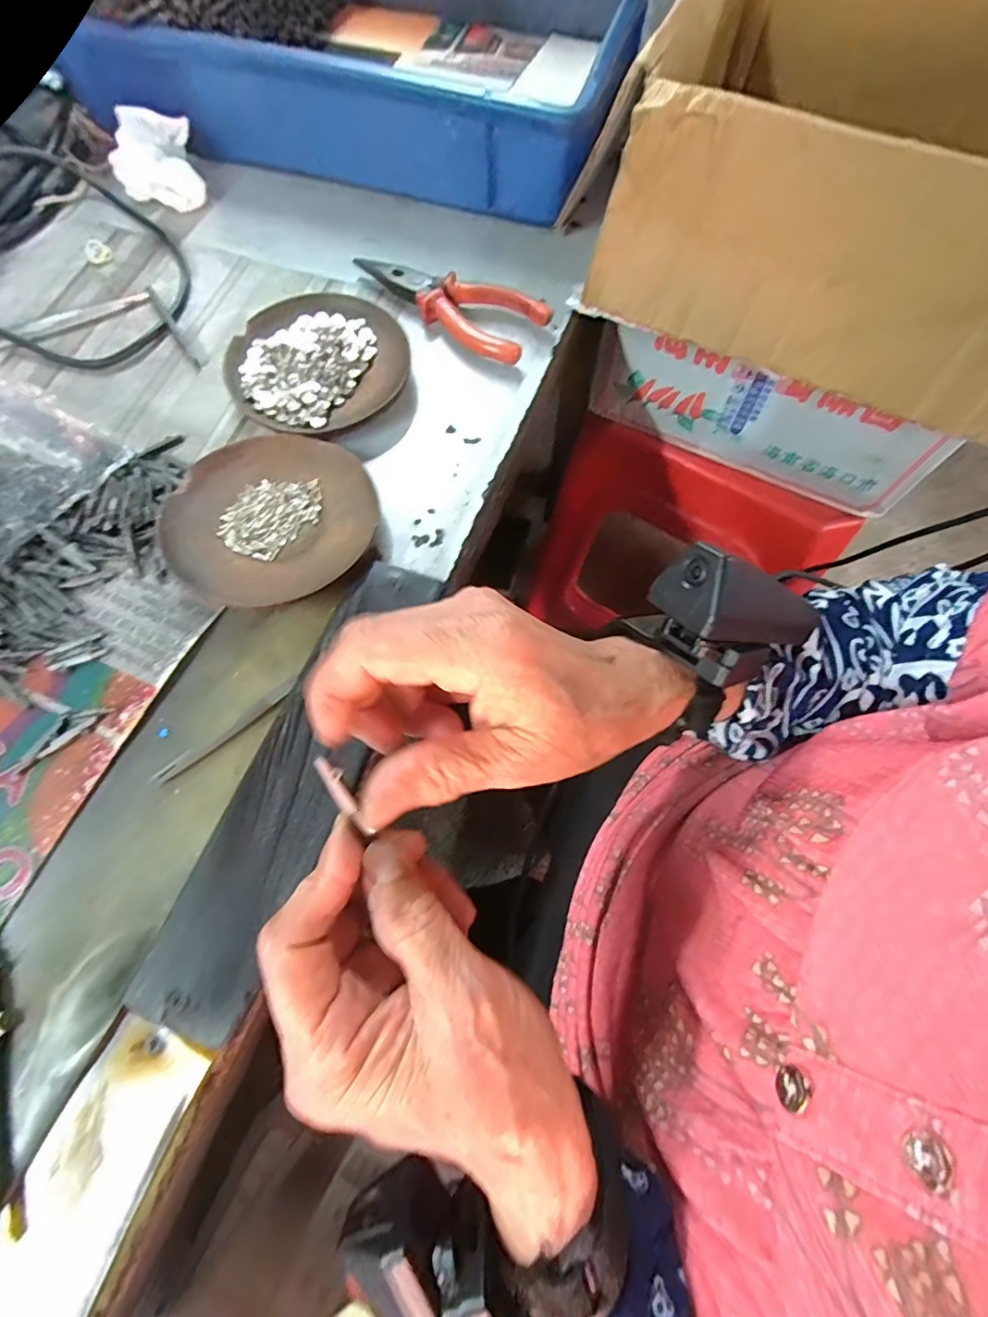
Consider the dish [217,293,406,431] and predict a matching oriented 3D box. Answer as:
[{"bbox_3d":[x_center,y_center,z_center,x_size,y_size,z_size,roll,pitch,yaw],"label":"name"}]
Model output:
[{"bbox_3d":[-0.114,-0.189,0.343,0.109,0.016,0.113,0,70,1],"label":"dish"}]

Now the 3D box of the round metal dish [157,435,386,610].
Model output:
[{"bbox_3d":[-0.125,-0.080,0.297,0.109,0.022,0.109,0,70,1],"label":"round metal dish"}]

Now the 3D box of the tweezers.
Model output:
[{"bbox_3d":[-0.132,0.035,0.262,0.078,0.004,0.008,-37,73,-12],"label":"tweezers"}]

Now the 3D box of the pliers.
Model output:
[{"bbox_3d":[-0.033,-0.246,0.362,0.140,0.016,0.046,30,73,11],"label":"pliers"}]

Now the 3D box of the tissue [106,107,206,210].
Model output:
[{"bbox_3d":[-0.256,-0.373,0.398,0.061,0.041,0.064,-17,70,-5],"label":"tissue"}]

